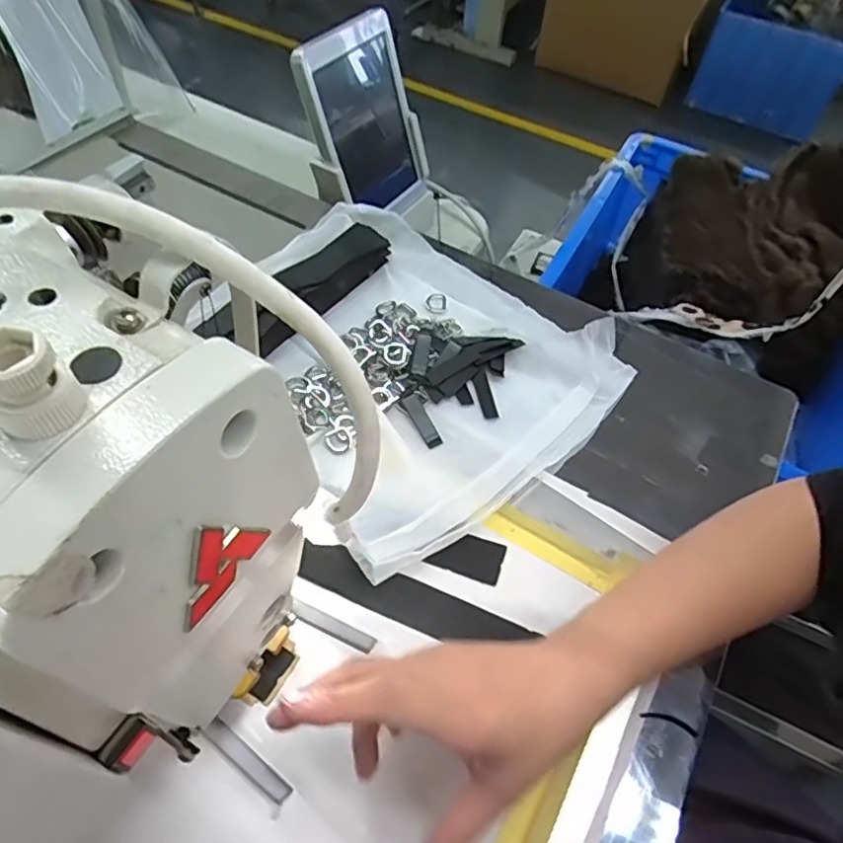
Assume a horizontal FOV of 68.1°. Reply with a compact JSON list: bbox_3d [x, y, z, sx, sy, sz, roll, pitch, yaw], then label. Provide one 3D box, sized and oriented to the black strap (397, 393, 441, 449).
[{"bbox_3d":[0.000,-0.001,0.477,0.014,0.005,0.050,-23,59,-21],"label":"black strap"}]

